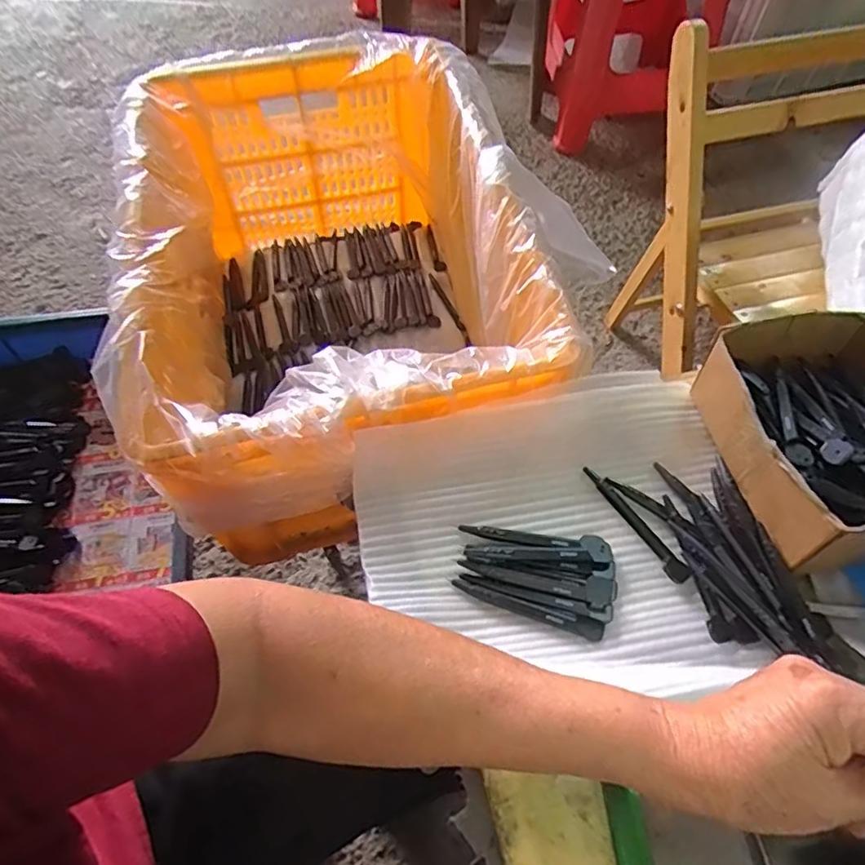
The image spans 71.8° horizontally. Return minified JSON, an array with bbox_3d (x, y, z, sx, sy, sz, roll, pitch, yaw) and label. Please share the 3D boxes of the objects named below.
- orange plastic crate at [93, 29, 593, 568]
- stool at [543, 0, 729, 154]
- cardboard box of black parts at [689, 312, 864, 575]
[{"bbox_3d":[-0.101,-0.149,0.645,0.364,0.250,0.531,-7,59,-4],"label":"orange plastic crate"},{"bbox_3d":[0.467,-0.984,1.390,0.362,0.483,0.371,2,59,1],"label":"stool"},{"bbox_3d":[0.272,0.001,0.405,0.128,0.074,0.163,-8,59,-4],"label":"cardboard box of black parts"}]

